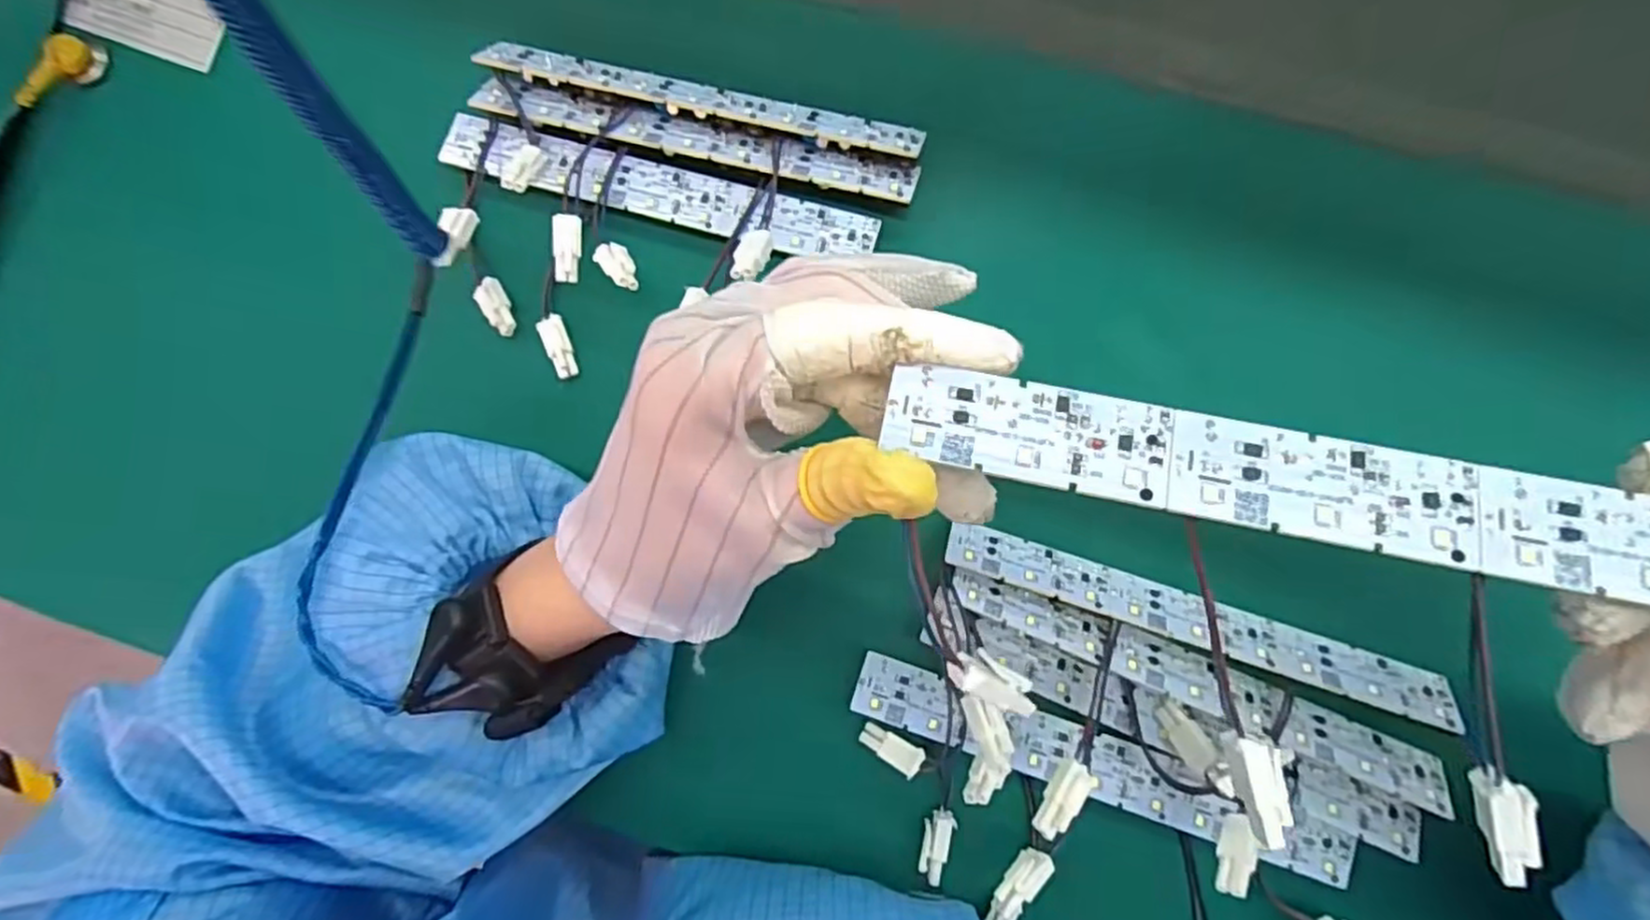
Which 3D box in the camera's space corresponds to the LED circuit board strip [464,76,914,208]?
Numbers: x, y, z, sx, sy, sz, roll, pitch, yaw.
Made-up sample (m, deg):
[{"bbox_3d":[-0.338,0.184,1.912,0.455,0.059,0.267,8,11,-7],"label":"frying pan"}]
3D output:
[{"bbox_3d":[-0.054,-0.133,0.309,0.187,0.011,0.018,14,87,6],"label":"LED circuit board strip"}]

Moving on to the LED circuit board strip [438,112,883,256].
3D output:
[{"bbox_3d":[-0.072,-0.114,0.313,0.188,0.007,0.026,17,81,5],"label":"LED circuit board strip"}]

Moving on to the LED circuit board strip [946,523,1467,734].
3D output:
[{"bbox_3d":[0.140,0.061,0.279,0.189,0.009,0.019,18,87,6],"label":"LED circuit board strip"}]

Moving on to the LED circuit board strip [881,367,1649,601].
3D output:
[{"bbox_3d":[0.103,0.005,0.162,0.178,0.005,0.023,11,86,6],"label":"LED circuit board strip"}]

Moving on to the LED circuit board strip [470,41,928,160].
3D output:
[{"bbox_3d":[-0.052,-0.150,0.310,0.188,0.006,0.020,14,57,5],"label":"LED circuit board strip"}]

